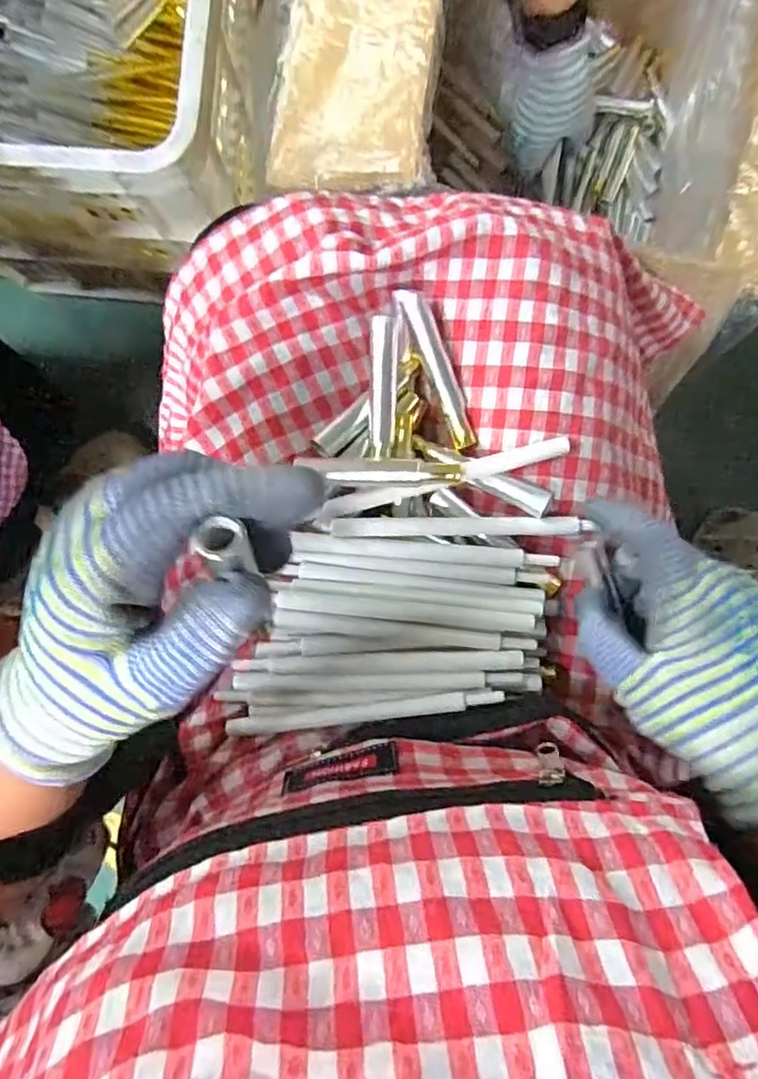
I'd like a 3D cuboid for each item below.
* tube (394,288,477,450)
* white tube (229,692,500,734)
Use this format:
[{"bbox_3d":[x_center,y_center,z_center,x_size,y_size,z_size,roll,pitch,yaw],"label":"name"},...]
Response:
[{"bbox_3d":[0.033,-0.094,0.327,0.015,0.009,0.090,-22,91,-1],"label":"tube"},{"bbox_3d":[-0.010,0.095,0.320,0.150,0.010,0.011,-11,91,13],"label":"white tube"}]

